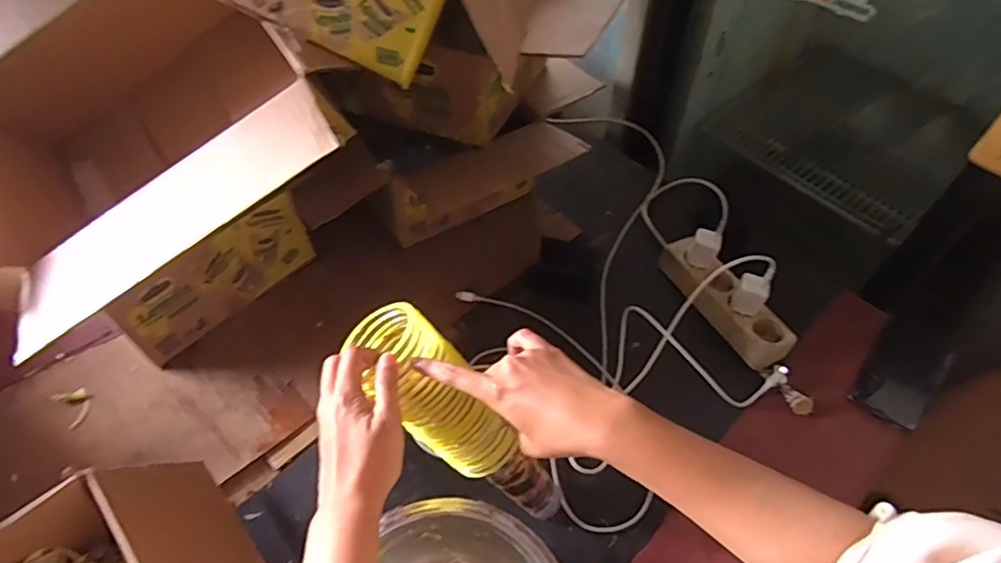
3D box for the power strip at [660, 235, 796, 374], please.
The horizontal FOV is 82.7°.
[{"bbox_3d":[0.289,0.025,0.754,0.061,0.046,0.208,-26,58,-22],"label":"power strip"}]

